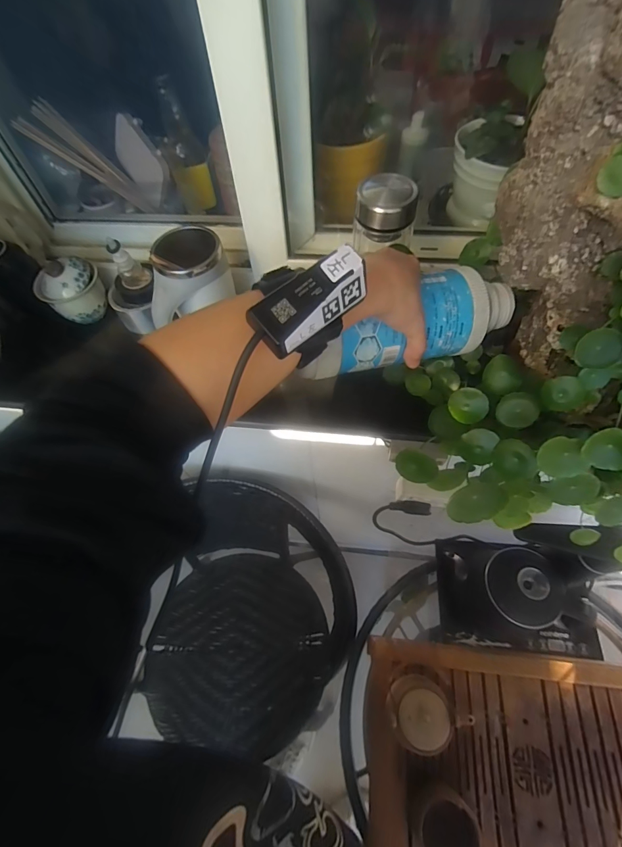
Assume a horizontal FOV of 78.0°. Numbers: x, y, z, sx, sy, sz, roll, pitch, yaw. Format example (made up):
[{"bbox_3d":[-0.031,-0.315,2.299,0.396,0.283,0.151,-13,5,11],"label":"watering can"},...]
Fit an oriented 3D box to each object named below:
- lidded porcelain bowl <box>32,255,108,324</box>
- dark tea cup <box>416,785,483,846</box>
[{"bbox_3d":[-0.356,-0.199,0.571,0.085,0.082,0.075,-34,65,-17],"label":"lidded porcelain bowl"},{"bbox_3d":[0.180,0.534,0.505,0.073,0.065,0.070,0,60,0],"label":"dark tea cup"}]

